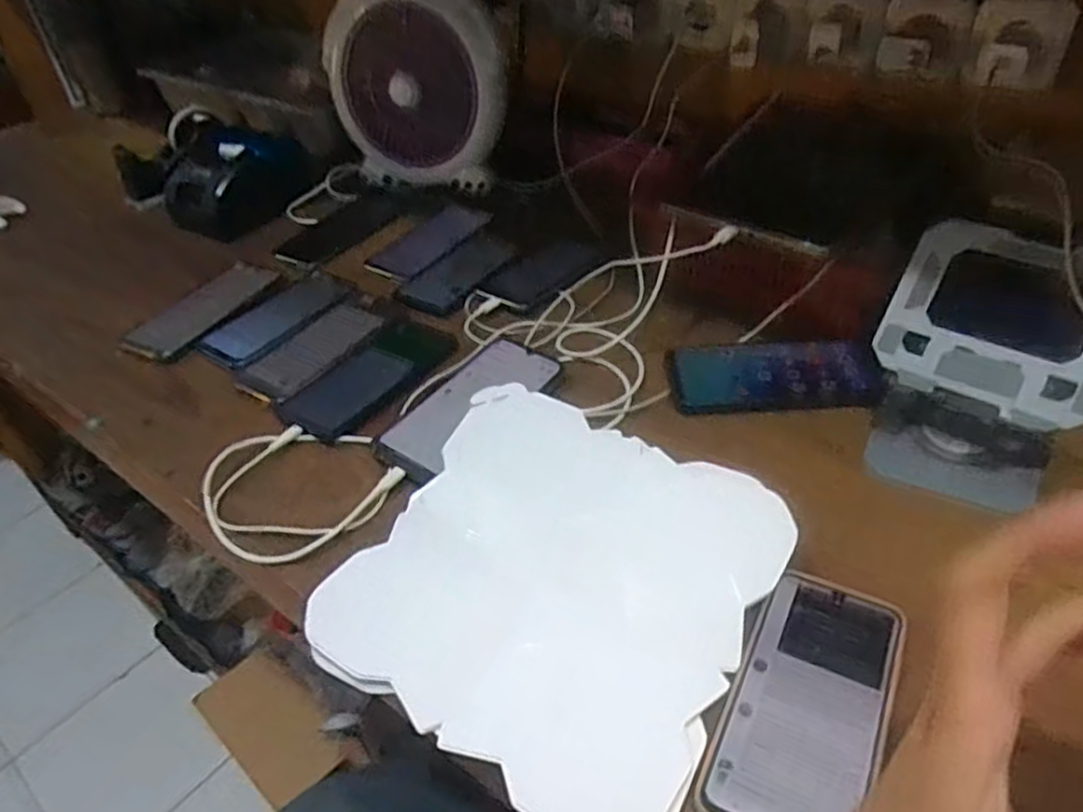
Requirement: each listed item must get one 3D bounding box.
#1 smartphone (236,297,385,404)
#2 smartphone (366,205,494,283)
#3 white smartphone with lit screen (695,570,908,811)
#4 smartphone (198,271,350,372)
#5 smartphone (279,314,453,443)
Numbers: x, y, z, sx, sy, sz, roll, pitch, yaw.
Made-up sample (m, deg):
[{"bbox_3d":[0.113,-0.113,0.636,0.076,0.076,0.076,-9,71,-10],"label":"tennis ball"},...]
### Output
[{"bbox_3d":[-0.228,-0.057,0.706,0.076,0.009,0.149,21,47,27],"label":"smartphone"},{"bbox_3d":[-0.137,-0.197,0.859,0.070,0.012,0.168,21,47,27],"label":"smartphone"},{"bbox_3d":[0.153,0.168,0.406,0.082,0.008,0.168,17,45,24],"label":"white smartphone with lit screen"},{"bbox_3d":[-0.282,-0.092,0.758,0.087,0.012,0.163,22,47,28],"label":"smartphone"},{"bbox_3d":[-0.160,-0.028,0.672,0.090,0.011,0.168,24,48,30],"label":"smartphone"}]

